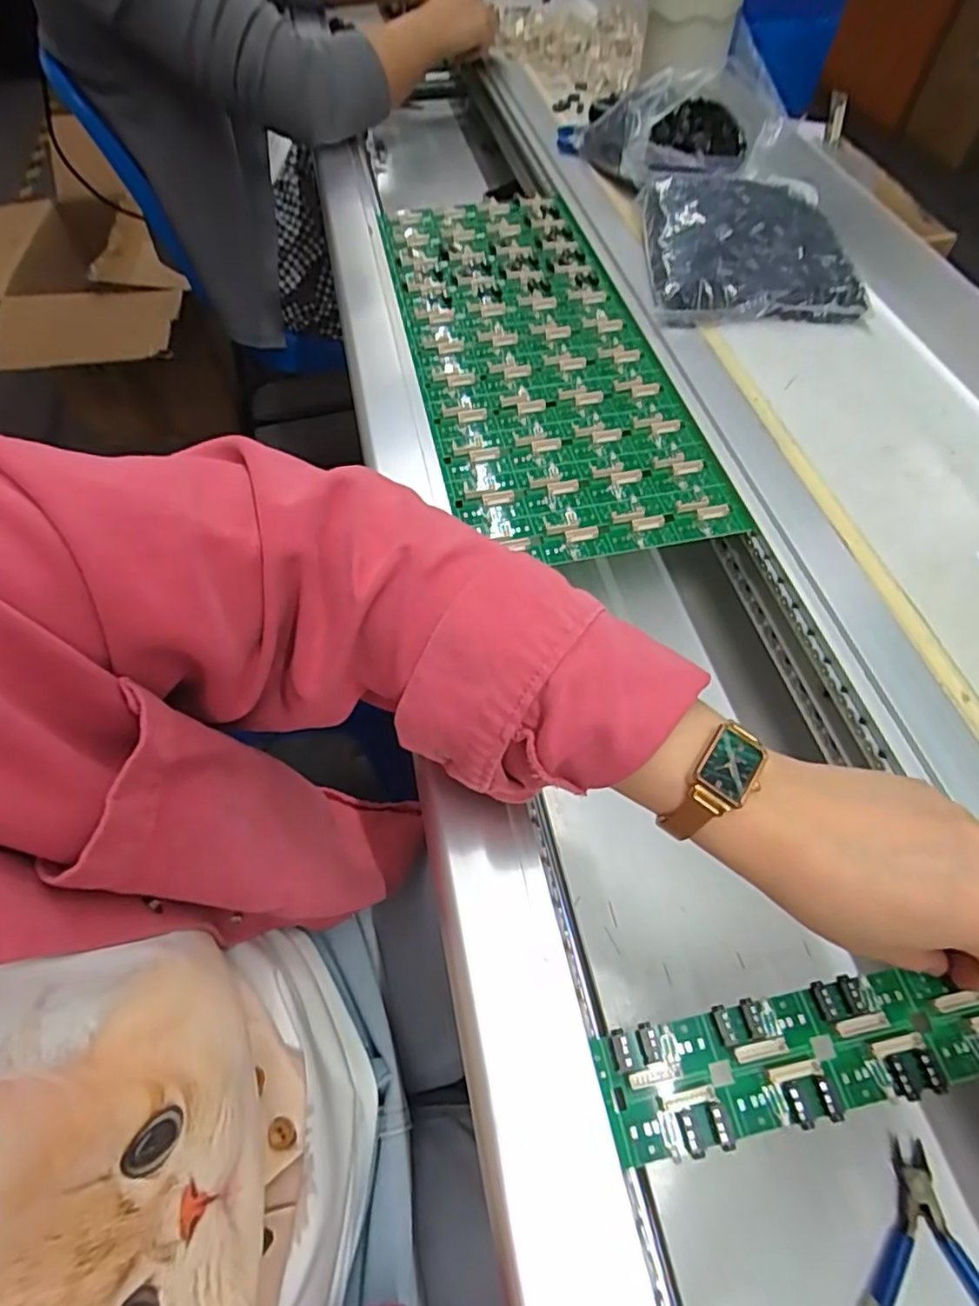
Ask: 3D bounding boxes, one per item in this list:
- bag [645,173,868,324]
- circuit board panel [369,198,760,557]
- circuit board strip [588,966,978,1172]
[{"bbox_3d":[0.208,-0.333,0.516,0.156,0.049,0.159,-1,59,2],"label":"bag"},{"bbox_3d":[0.031,-0.244,0.498,0.179,0.011,0.442,-11,59,-5],"label":"circuit board panel"},{"bbox_3d":[0.133,0.157,0.249,0.178,0.008,0.044,-8,59,-5],"label":"circuit board strip"}]

